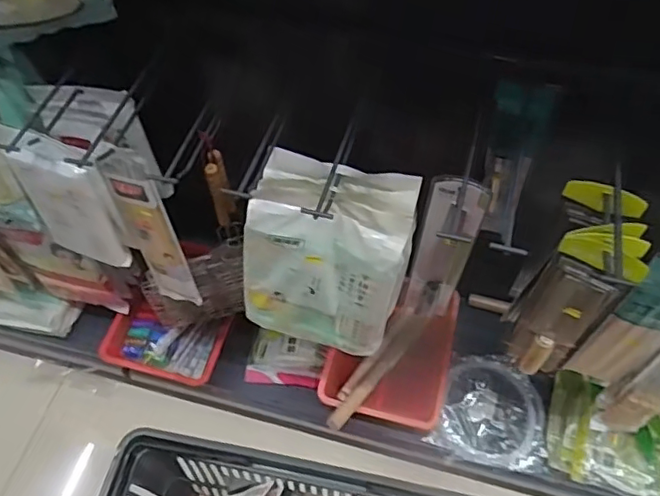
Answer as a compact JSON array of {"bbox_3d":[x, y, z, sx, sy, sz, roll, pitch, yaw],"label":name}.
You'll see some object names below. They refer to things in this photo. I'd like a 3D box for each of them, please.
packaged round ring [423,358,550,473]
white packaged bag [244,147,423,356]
[{"bbox_3d":[0.368,0.366,1.263,0.239,0.043,0.227,0,58,0],"label":"packaged round ring"},{"bbox_3d":[-0.007,0.018,0.861,0.231,0.308,0.138,17,60,10],"label":"white packaged bag"}]

